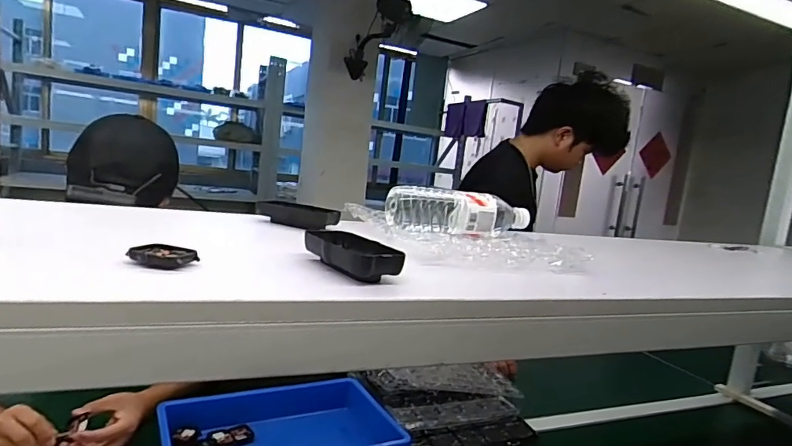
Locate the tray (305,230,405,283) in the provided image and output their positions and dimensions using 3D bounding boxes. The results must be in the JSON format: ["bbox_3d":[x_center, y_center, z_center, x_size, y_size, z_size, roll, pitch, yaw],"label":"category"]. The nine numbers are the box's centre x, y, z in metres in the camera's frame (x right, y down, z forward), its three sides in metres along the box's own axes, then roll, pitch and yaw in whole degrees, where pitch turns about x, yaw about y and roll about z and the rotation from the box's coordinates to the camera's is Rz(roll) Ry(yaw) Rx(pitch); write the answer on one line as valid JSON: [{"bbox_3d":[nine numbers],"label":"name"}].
[{"bbox_3d":[-0.041,0.028,0.438,0.056,0.024,0.113,2,9,-34],"label":"tray"}]

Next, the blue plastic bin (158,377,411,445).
[{"bbox_3d":[-0.188,0.361,0.809,0.366,0.070,0.224,3,9,-30],"label":"blue plastic bin"}]

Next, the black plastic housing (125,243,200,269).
[{"bbox_3d":[-0.184,0.026,0.384,0.043,0.010,0.041,9,8,9],"label":"black plastic housing"}]

